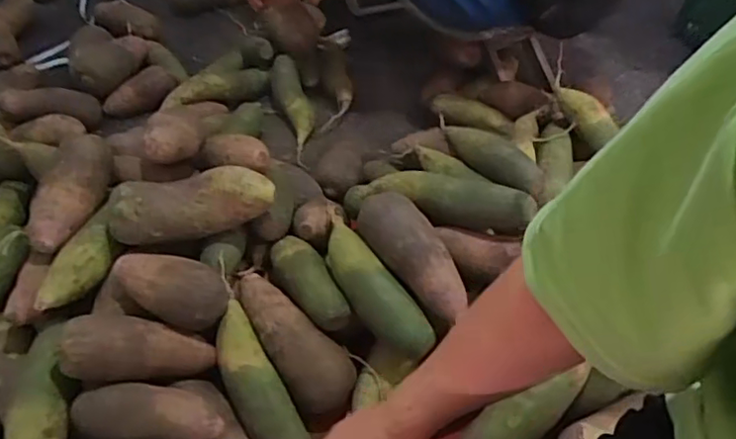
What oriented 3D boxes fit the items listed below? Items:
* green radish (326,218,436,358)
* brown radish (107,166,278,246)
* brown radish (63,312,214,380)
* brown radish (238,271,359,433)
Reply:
[{"bbox_3d":[0.004,0.075,0.699,0.055,0.050,0.185,-27,65,-26],"label":"green radish"},{"bbox_3d":[-0.206,-0.020,0.721,0.186,0.062,0.058,-7,46,-10],"label":"brown radish"},{"bbox_3d":[-0.235,0.133,0.643,0.156,0.050,0.059,13,39,-29],"label":"brown radish"},{"bbox_3d":[-0.083,0.140,0.699,0.070,0.064,0.191,-32,80,-29],"label":"brown radish"}]

